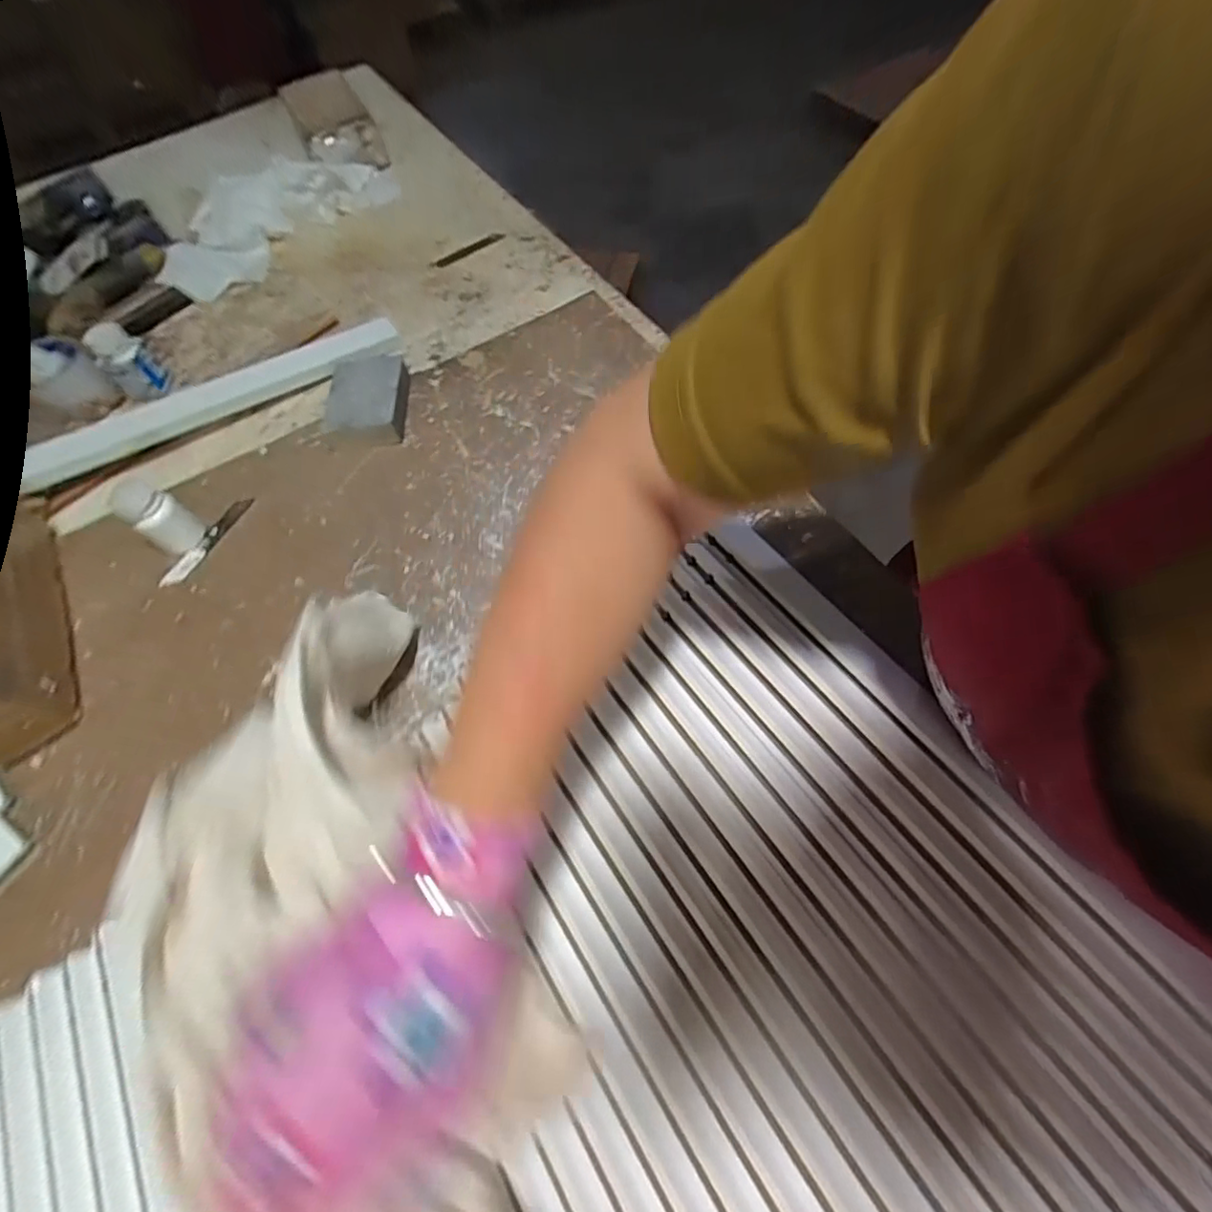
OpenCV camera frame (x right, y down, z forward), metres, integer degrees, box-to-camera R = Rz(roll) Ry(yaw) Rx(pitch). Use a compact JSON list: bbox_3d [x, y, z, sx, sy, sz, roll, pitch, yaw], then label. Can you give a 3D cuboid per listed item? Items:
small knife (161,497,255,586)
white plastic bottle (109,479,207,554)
[{"bbox_3d":[-0.356,-0.059,0.501,0.018,0.010,0.103,19,64,14],"label":"small knife"},{"bbox_3d":[-0.377,-0.074,0.473,0.029,0.066,0.038,34,69,20],"label":"white plastic bottle"}]

